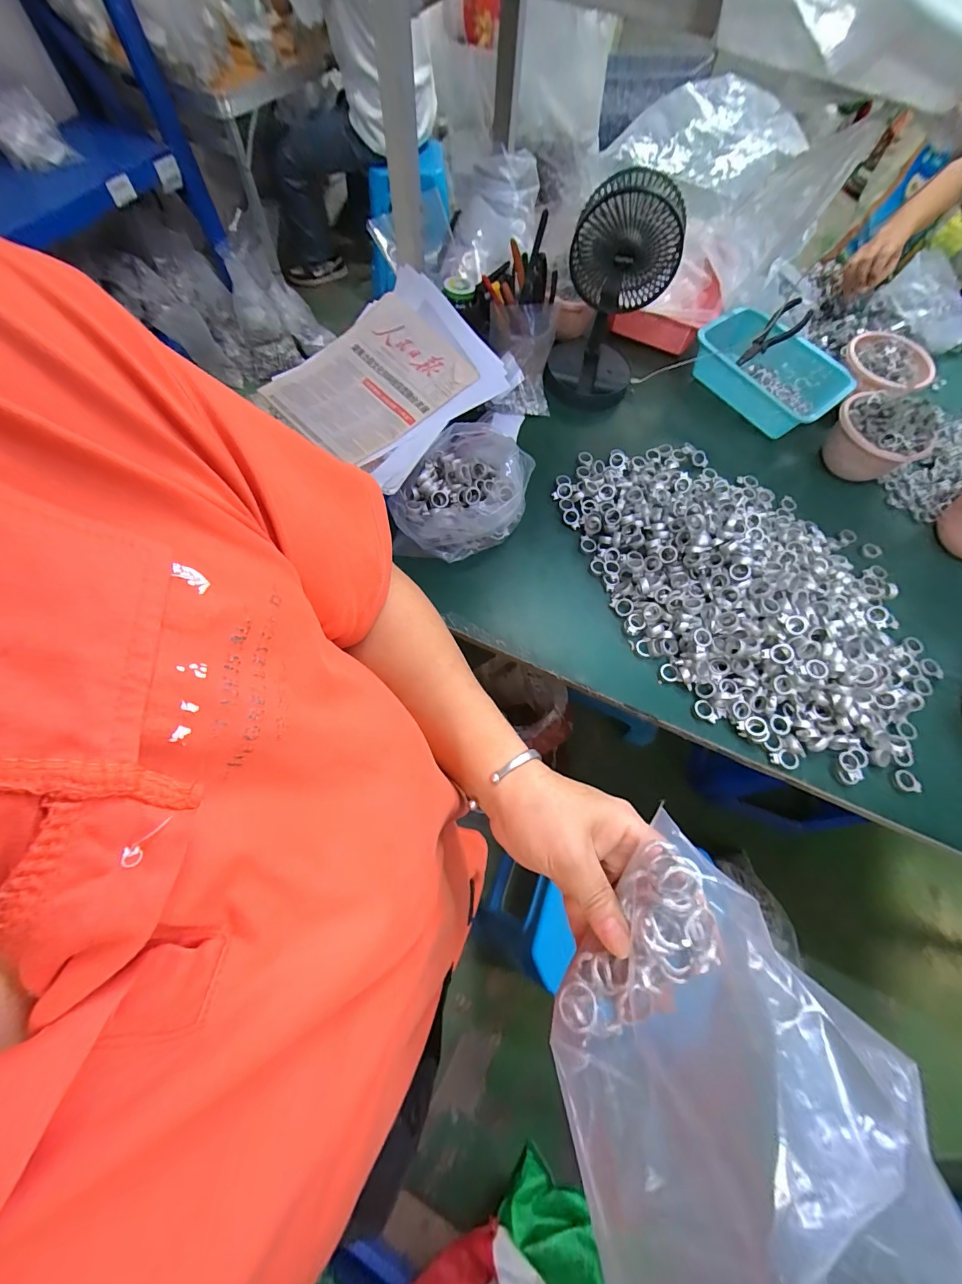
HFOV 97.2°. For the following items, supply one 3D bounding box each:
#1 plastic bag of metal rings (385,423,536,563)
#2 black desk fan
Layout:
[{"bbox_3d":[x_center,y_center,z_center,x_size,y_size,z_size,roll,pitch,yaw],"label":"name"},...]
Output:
[{"bbox_3d":[-0.029,-0.230,0.664,0.194,0.094,0.222,13,67,3],"label":"plastic bag of metal rings"},{"bbox_3d":[0.220,-0.586,0.716,0.150,0.300,0.184,13,67,3],"label":"black desk fan"}]

